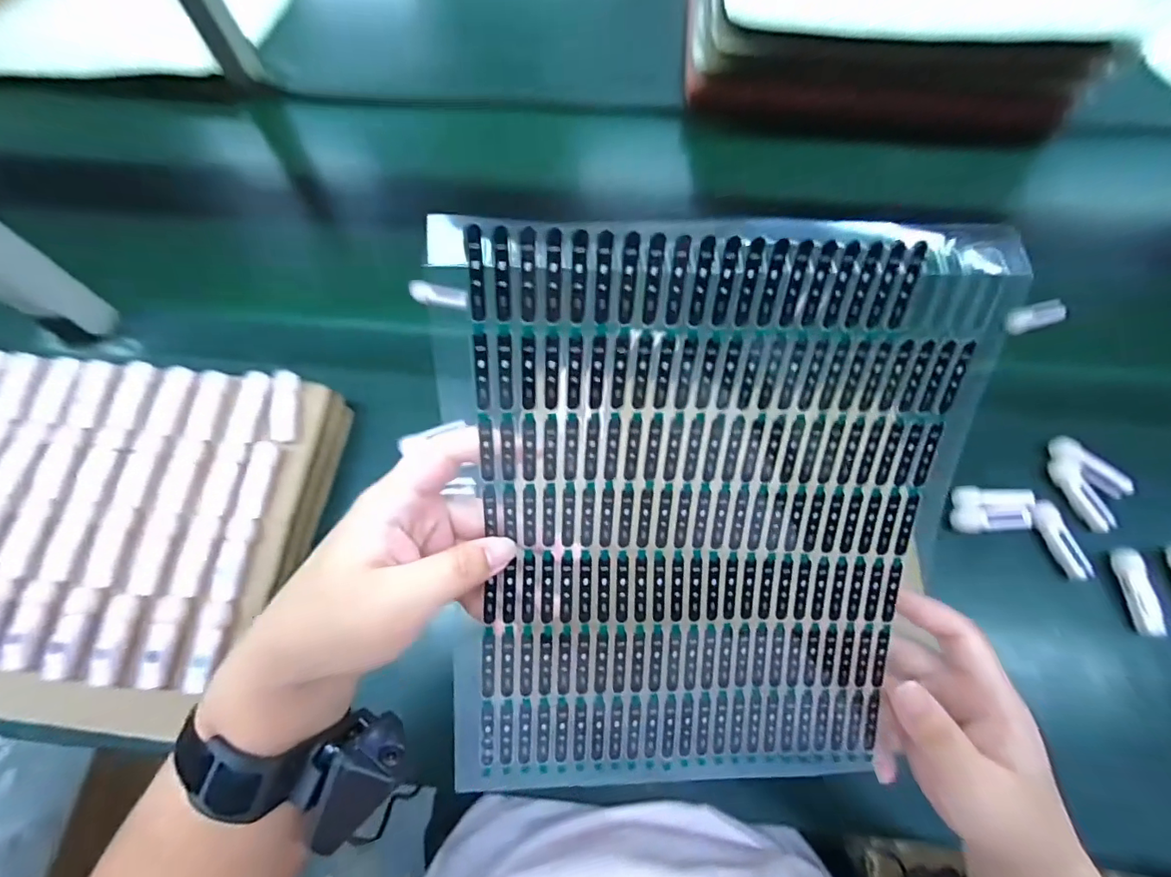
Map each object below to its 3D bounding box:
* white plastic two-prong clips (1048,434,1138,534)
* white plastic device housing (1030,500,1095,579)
[{"bbox_3d":[0.456,0.038,0.462,0.046,0.022,0.080,-30,68,-13],"label":"white plastic two-prong clips"},{"bbox_3d":[0.413,0.088,0.439,0.016,0.018,0.068,-16,66,-7],"label":"white plastic device housing"}]

